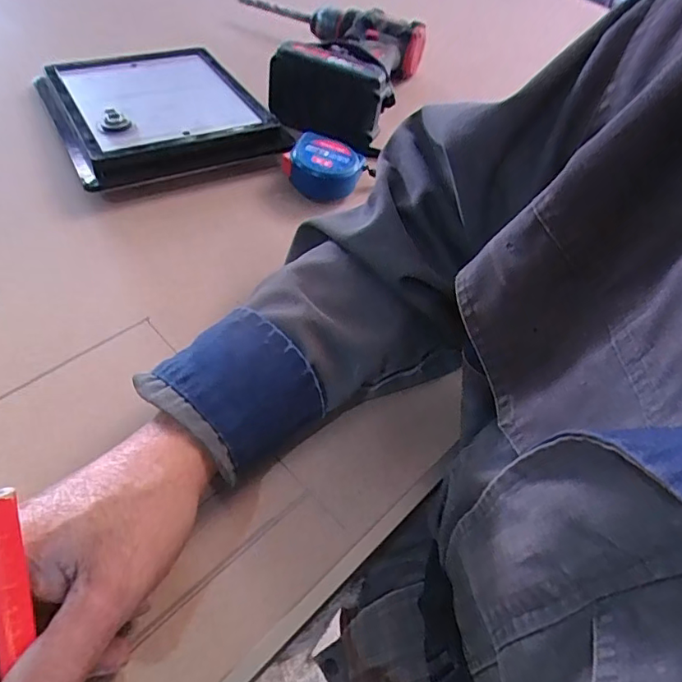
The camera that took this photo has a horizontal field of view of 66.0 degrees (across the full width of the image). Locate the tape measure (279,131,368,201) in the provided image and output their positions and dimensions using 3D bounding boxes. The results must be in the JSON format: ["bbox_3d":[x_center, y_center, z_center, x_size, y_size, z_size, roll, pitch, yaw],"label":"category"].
[{"bbox_3d":[-0.016,-0.158,0.486,0.066,0.039,0.064,31,54,15],"label":"tape measure"}]

